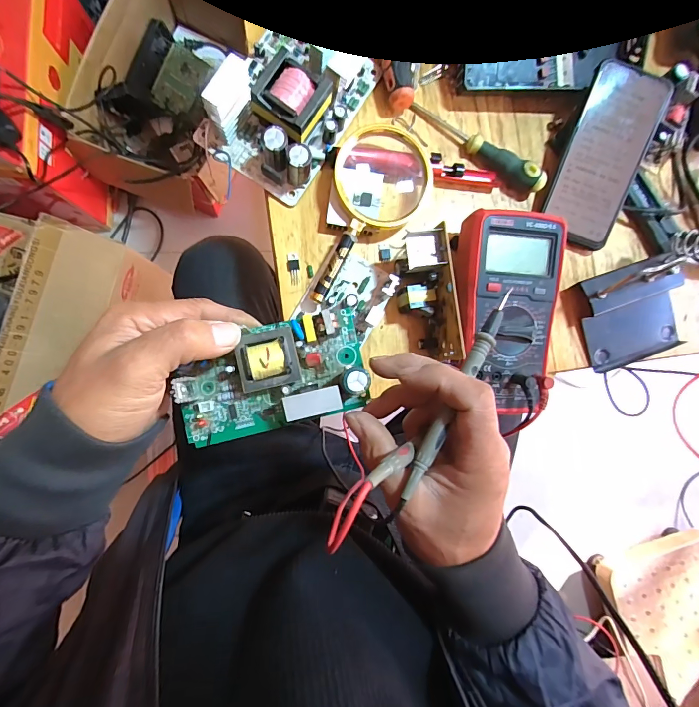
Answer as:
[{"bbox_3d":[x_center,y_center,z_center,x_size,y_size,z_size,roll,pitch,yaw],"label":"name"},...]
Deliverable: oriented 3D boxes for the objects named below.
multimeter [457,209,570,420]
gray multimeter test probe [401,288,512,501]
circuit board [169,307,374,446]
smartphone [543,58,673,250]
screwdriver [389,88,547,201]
[{"bbox_3d":[0.141,-0.036,0.356,0.092,0.042,0.179,5,88,-8],"label":"multimeter"},{"bbox_3d":[0.066,0.022,0.230,0.010,0.007,0.139,31,81,-6],"label":"gray multimeter test probe"},{"bbox_3d":[-0.049,0.016,0.249,0.121,0.029,0.066,-13,91,-8],"label":"circuit board"},{"bbox_3d":[0.248,-0.190,0.375,0.072,0.009,0.158,17,102,-1],"label":"smartphone"},{"bbox_3d":[0.117,-0.207,0.373,0.166,0.024,0.029,32,85,-6],"label":"screwdriver"}]

